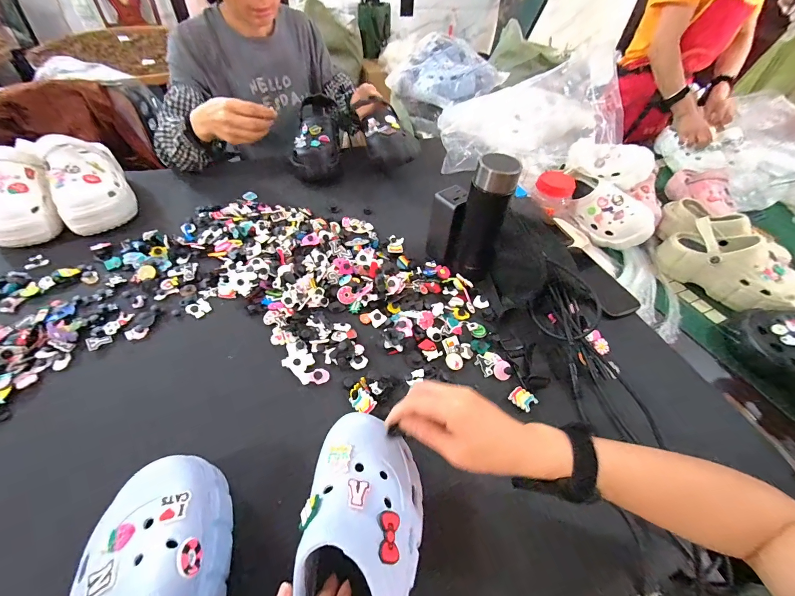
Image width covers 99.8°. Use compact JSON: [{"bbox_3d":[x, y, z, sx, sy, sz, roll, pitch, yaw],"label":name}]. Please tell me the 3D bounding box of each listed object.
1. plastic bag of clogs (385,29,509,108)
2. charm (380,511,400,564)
[{"bbox_3d":[0.160,-0.760,1.116,0.323,0.135,0.248,35,56,21],"label":"plastic bag of clogs"},{"bbox_3d":[-0.008,0.194,0.272,0.020,0.009,0.035,23,44,-27],"label":"charm"}]

